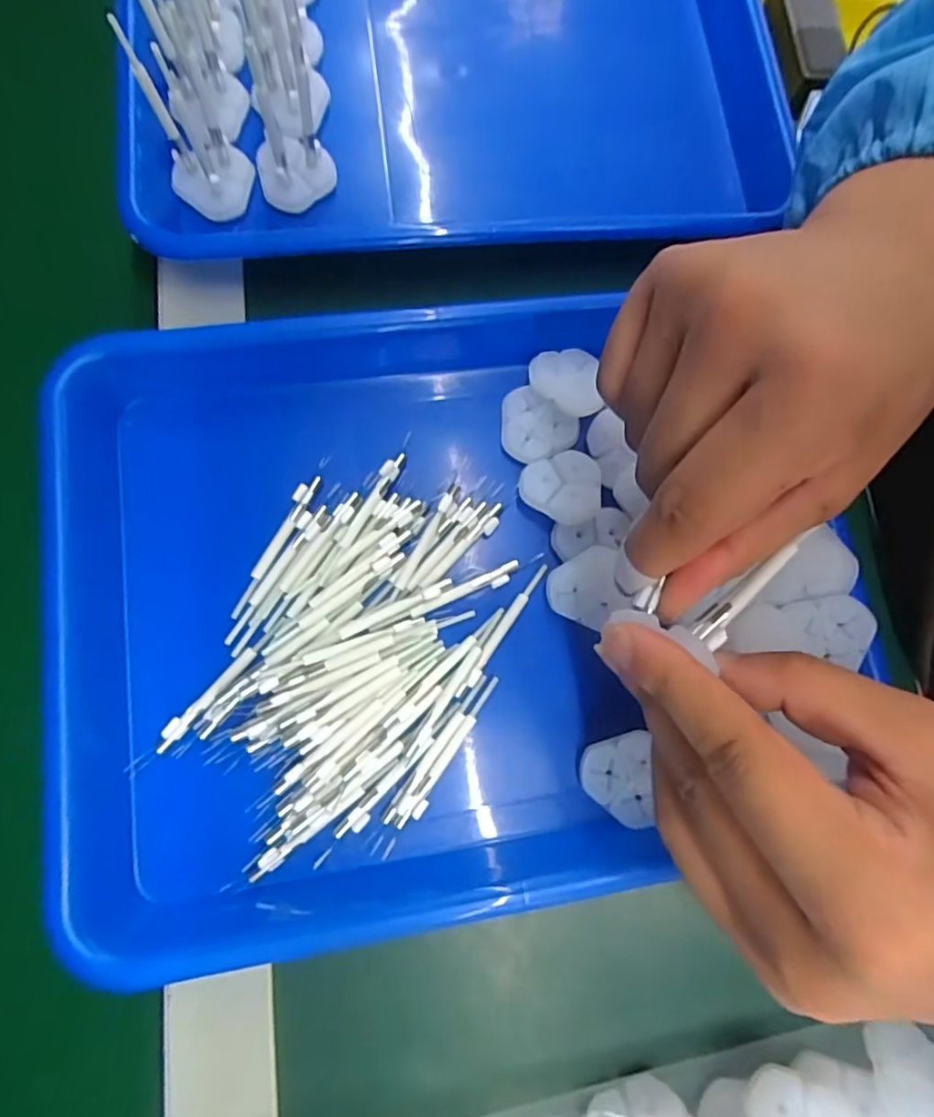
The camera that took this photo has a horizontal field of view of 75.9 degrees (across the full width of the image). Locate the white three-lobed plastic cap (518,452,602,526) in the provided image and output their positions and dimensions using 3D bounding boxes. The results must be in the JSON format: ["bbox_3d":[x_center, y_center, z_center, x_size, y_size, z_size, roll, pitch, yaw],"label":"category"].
[{"bbox_3d":[0.042,-0.034,0.271,0.035,0.005,0.036,-3,63,5],"label":"white three-lobed plastic cap"}]

